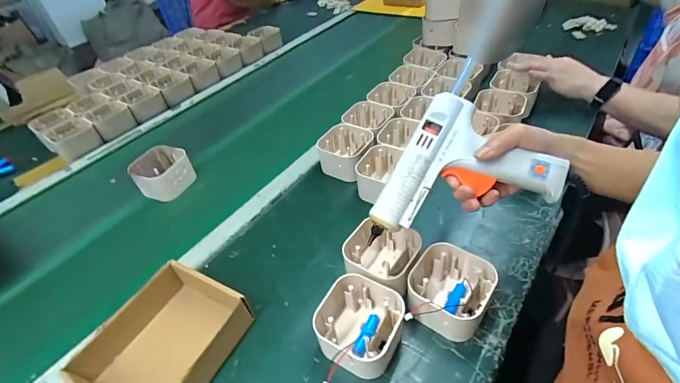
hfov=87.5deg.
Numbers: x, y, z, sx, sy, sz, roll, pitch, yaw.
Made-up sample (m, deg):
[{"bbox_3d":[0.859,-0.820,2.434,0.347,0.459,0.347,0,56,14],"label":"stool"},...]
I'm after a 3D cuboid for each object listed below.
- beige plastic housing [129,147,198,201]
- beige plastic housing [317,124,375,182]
[{"bbox_3d":[-0.346,-0.042,0.693,0.100,0.073,0.106,-31,47,-22],"label":"beige plastic housing"},{"bbox_3d":[0.010,-0.072,0.656,0.103,0.057,0.096,2,45,10],"label":"beige plastic housing"}]

